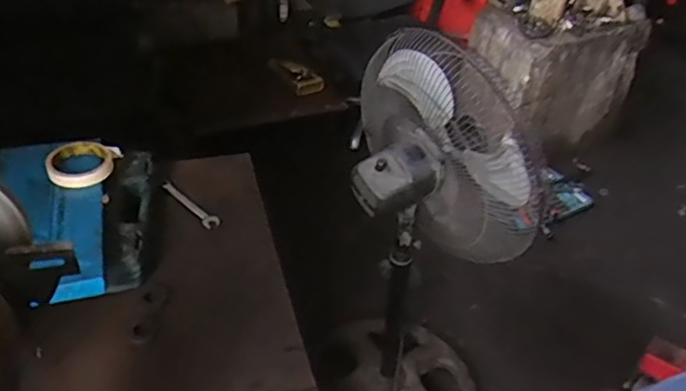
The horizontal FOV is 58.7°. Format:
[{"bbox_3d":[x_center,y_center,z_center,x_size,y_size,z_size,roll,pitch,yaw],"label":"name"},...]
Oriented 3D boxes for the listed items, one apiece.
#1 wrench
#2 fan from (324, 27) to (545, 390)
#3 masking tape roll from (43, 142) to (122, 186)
[{"bbox_3d":[-0.249,0.013,0.998,0.024,0.007,0.139,-29,49,-35],"label":"wrench"},{"bbox_3d":[0.170,0.165,1.326,0.349,0.951,0.460,10,39,7],"label":"fan"},{"bbox_3d":[-0.389,-0.048,0.906,0.086,0.024,0.096,9,39,6],"label":"masking tape roll"}]

